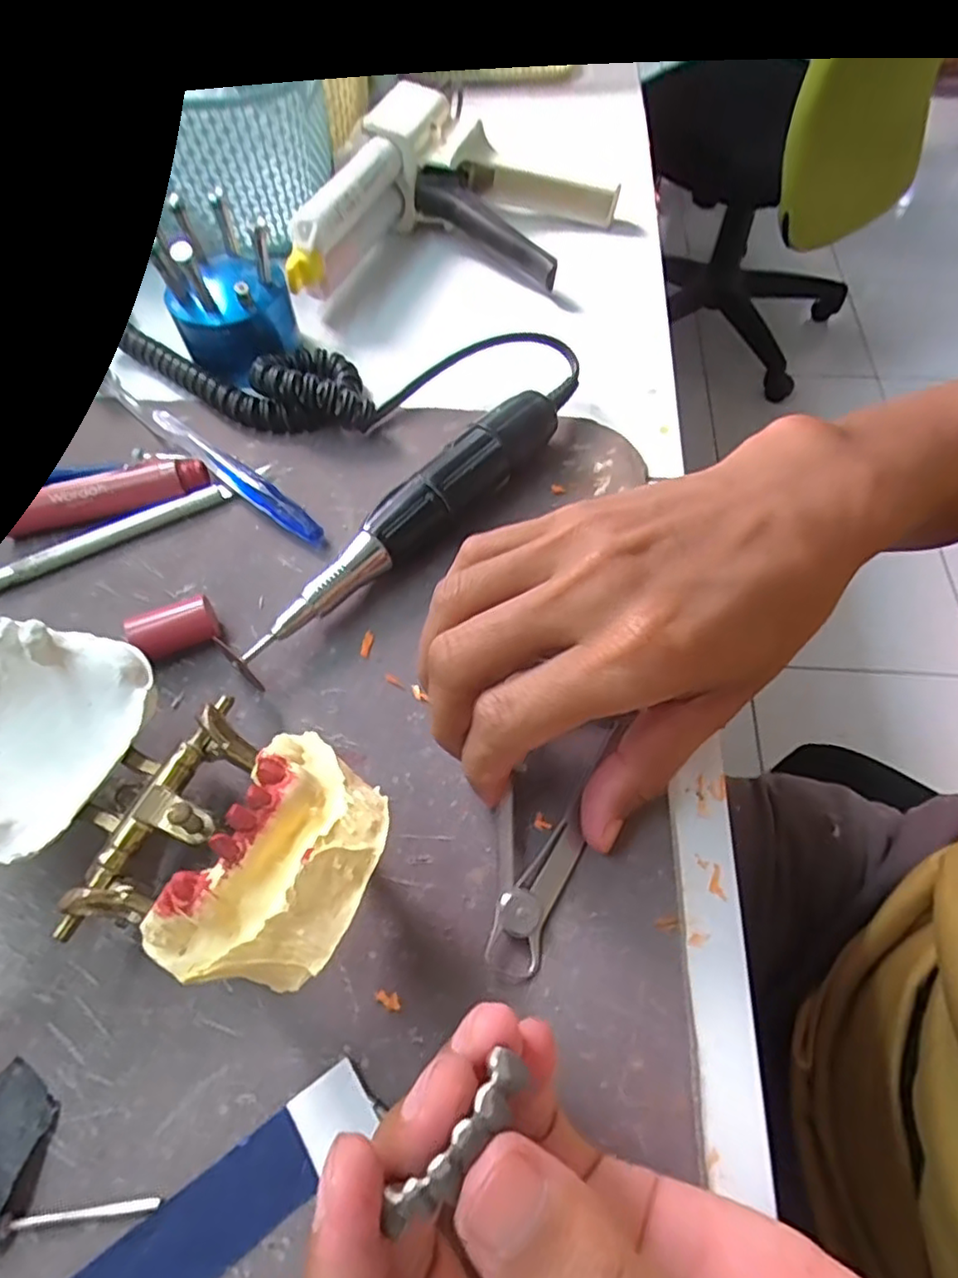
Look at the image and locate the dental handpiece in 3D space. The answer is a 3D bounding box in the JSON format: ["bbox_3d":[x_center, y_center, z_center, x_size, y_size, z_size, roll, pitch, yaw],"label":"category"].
[{"bbox_3d":[-0.023,-0.051,0.264,0.023,0.028,0.188,37,66,20],"label":"dental handpiece"}]

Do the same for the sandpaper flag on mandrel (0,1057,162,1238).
[{"bbox_3d":[-0.114,0.139,0.164,0.056,0.006,0.028,30,64,17],"label":"sandpaper flag on mandrel"}]

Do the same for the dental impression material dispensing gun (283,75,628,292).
[{"bbox_3d":[-0.010,-0.238,0.363,0.140,0.063,0.164,17,61,10],"label":"dental impression material dispensing gun"}]

